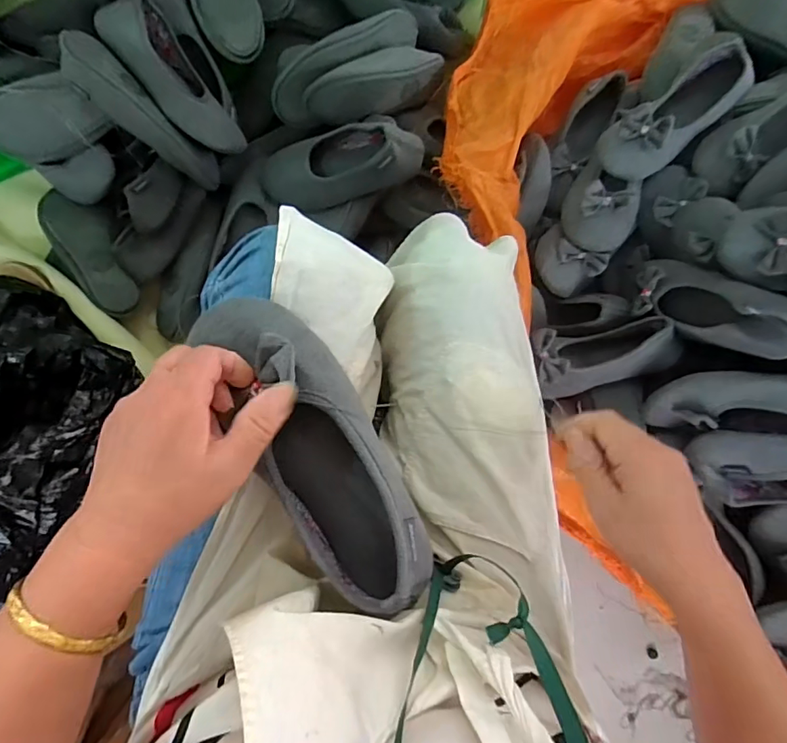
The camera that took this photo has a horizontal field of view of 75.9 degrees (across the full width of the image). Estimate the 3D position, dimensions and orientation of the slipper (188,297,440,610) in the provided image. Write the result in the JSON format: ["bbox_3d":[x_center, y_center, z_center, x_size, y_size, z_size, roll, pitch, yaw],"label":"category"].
[{"bbox_3d":[-0.052,0.049,0.343,0.078,0.063,0.220,-27,87,-8],"label":"slipper"}]

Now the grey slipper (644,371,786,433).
[{"bbox_3d":[0.446,0.038,0.624,0.244,0.073,0.074,0,91,18],"label":"grey slipper"}]

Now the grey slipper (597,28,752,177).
[{"bbox_3d":[0.400,-0.366,0.707,0.230,0.070,0.097,-43,90,-8],"label":"grey slipper"}]

